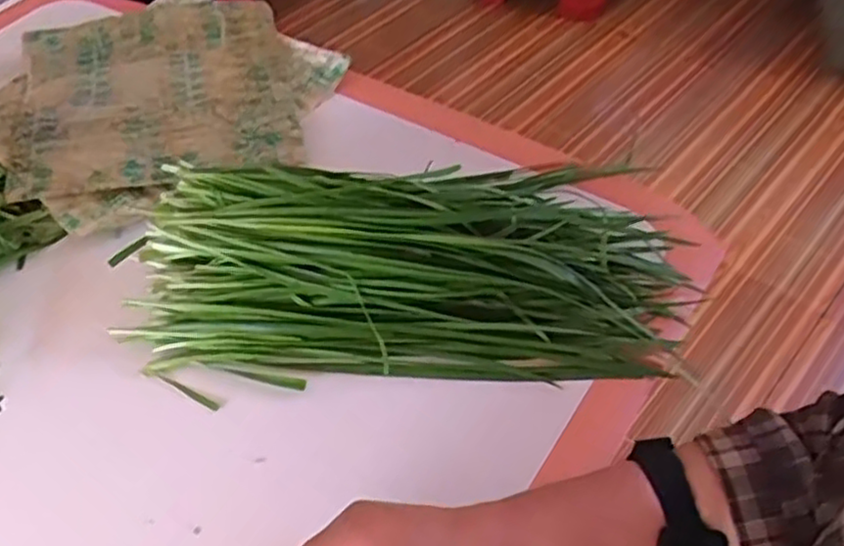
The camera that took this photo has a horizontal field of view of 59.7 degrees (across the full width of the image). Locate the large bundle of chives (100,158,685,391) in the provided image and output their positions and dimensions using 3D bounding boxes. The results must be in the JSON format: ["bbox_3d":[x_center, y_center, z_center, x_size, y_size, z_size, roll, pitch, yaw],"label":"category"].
[{"bbox_3d":[-0.005,-0.022,0.511,0.379,0.070,0.184,-3,50,2],"label":"large bundle of chives"}]

